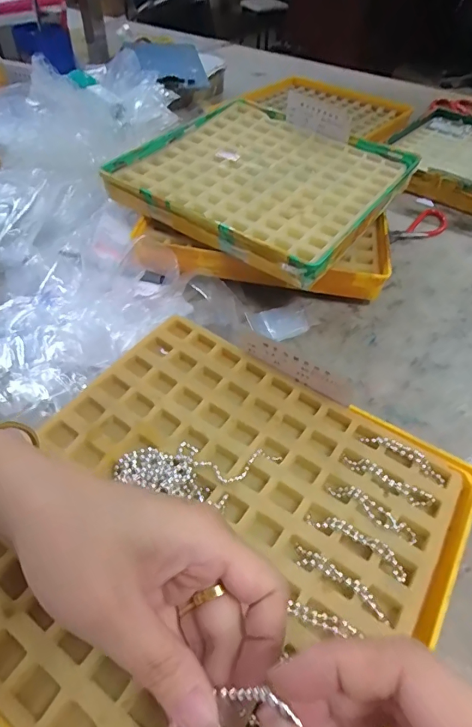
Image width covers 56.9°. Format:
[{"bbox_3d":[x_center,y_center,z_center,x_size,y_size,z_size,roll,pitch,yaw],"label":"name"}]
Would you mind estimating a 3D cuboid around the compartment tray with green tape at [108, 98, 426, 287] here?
[{"bbox_3d":[0.031,-0.221,0.511,0.276,0.025,0.276,28,53,21],"label":"compartment tray with green tape"}]

